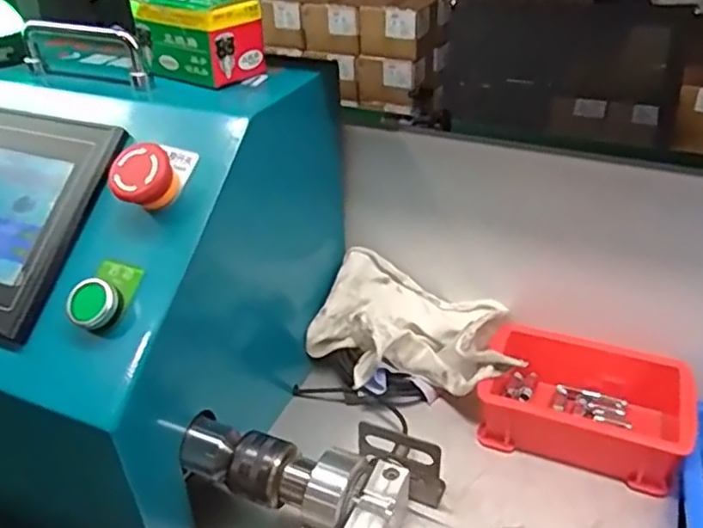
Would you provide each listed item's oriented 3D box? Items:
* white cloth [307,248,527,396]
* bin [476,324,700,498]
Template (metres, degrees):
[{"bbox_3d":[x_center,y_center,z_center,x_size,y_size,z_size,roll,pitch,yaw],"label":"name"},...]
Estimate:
[{"bbox_3d":[0.051,0.052,0.550,0.163,0.061,0.108,6,34,12],"label":"white cloth"},{"bbox_3d":[0.181,0.109,0.504,0.149,0.055,0.098,12,36,19],"label":"bin"}]

